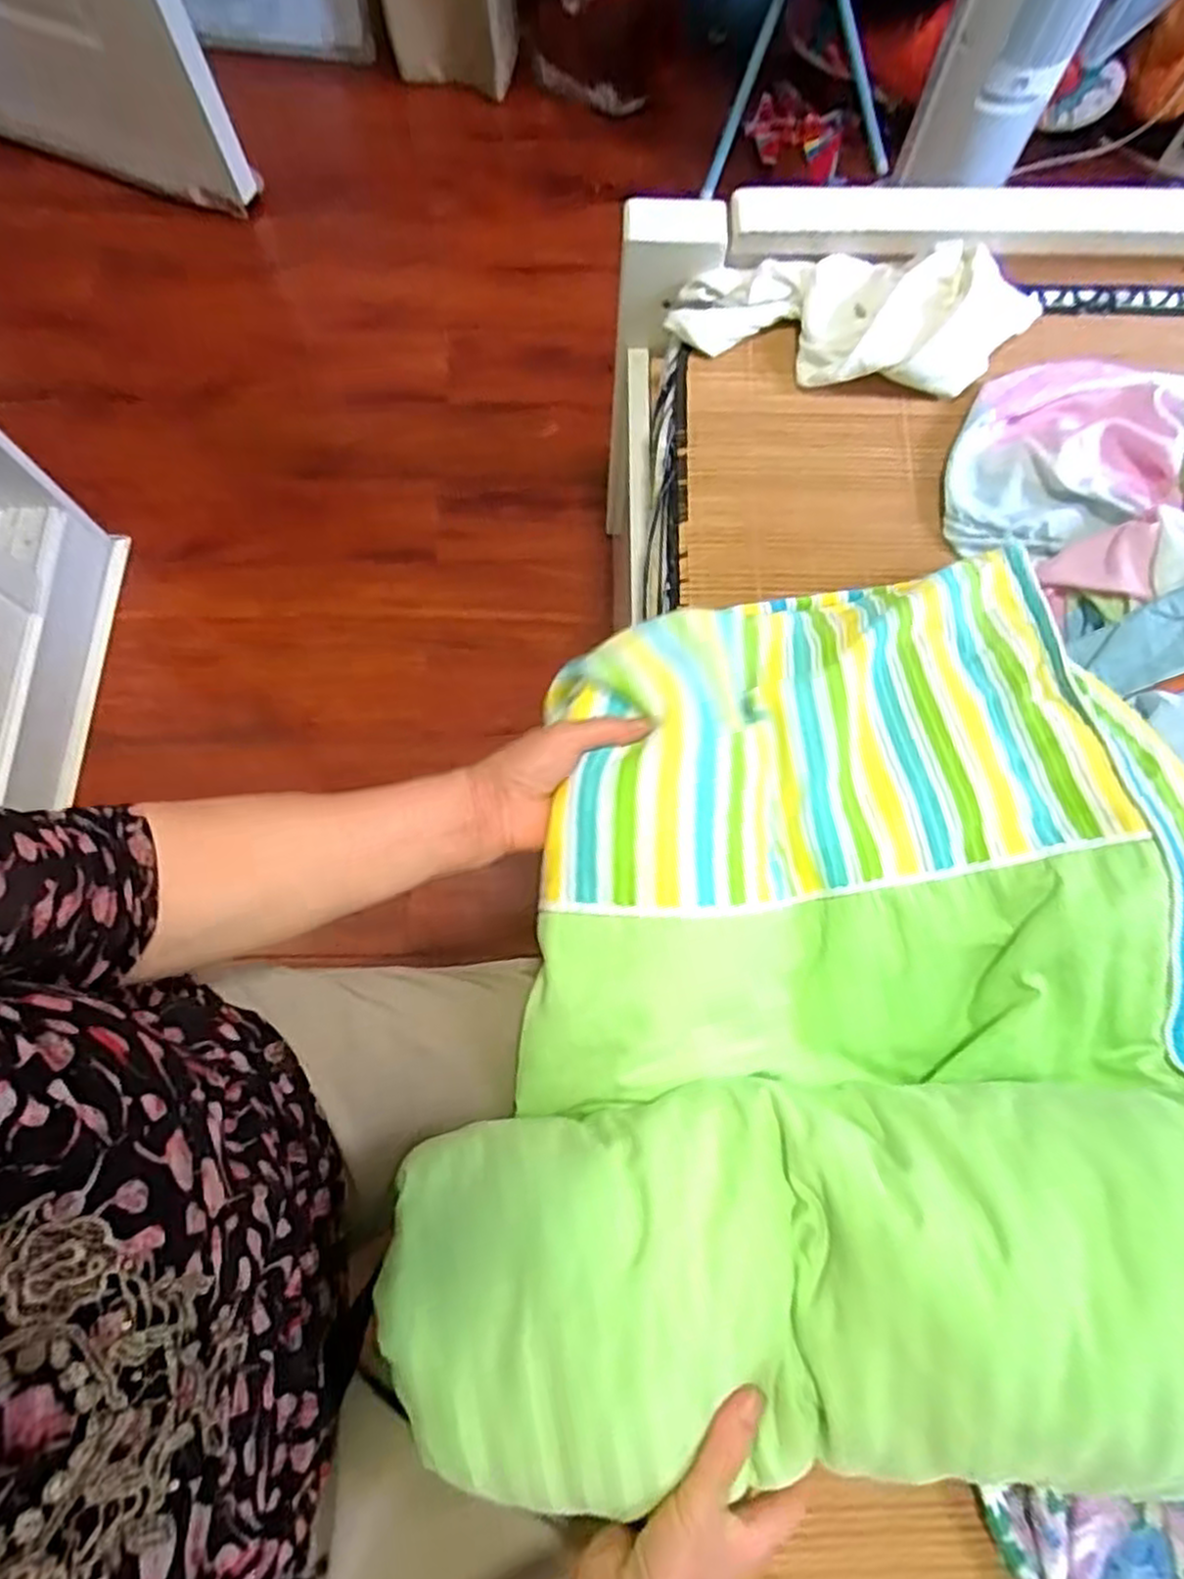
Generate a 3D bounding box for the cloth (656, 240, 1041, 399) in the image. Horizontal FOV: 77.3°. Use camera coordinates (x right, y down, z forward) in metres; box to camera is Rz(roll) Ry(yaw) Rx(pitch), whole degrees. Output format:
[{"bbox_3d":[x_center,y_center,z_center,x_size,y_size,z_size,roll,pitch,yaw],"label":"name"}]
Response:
[{"bbox_3d":[0.242,-0.426,0.672,0.335,0.062,0.106,5,77,1],"label":"cloth"}]

